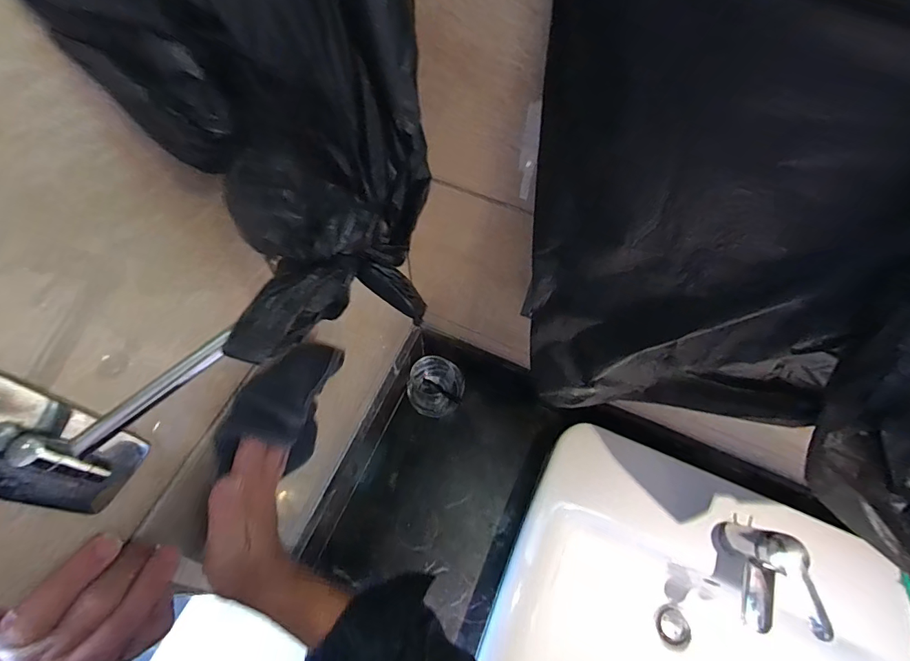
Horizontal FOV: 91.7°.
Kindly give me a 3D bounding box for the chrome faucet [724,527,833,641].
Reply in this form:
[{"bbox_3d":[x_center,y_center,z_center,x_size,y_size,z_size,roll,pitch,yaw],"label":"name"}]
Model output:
[{"bbox_3d":[0.406,0.316,0.571,0.072,0.120,0.129,0,62,0],"label":"chrome faucet"}]

